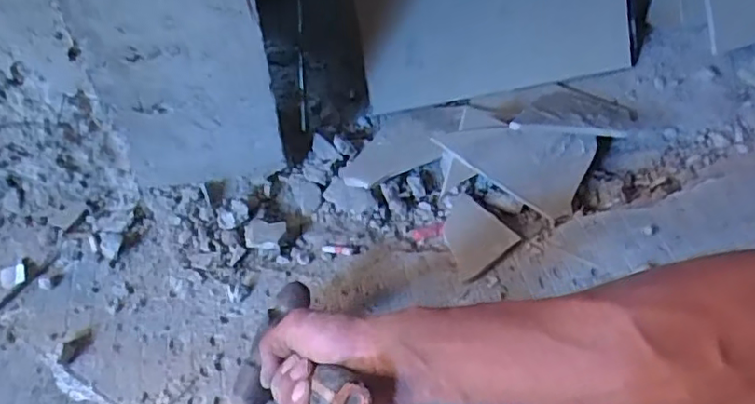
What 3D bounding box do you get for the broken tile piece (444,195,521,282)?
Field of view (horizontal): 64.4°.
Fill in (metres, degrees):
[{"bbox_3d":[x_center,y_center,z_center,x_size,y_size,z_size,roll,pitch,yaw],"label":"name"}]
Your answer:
[{"bbox_3d":[0.107,0.039,0.705,0.085,0.016,0.092,-30,55,-24],"label":"broken tile piece"}]

